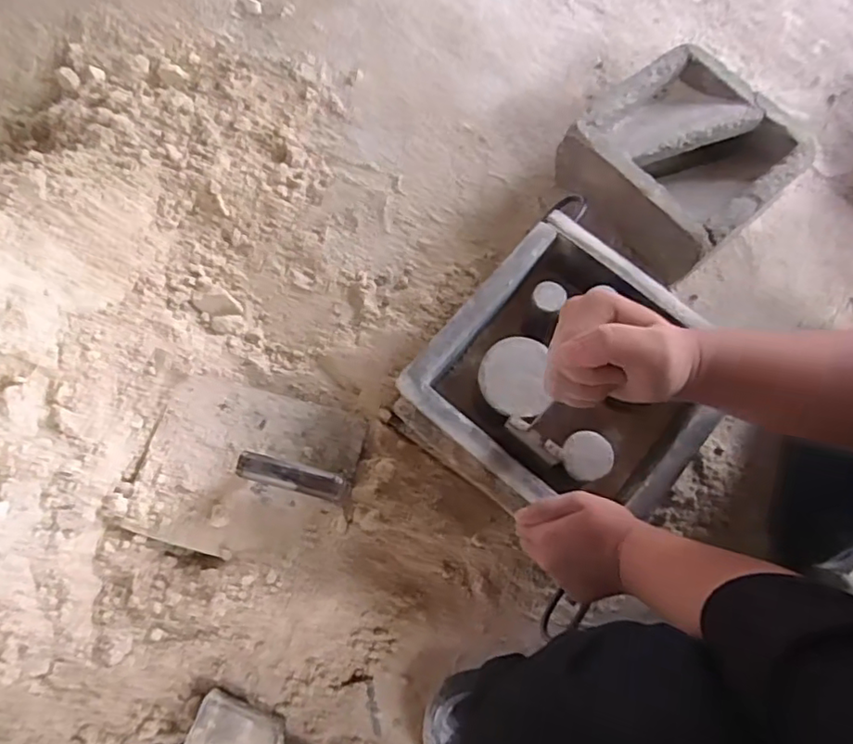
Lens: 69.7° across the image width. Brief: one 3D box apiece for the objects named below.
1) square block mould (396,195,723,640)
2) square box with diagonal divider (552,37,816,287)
[{"bbox_3d":[0.137,0.010,0.582,0.237,0.078,0.233,40,78,9],"label":"square block mould"},{"bbox_3d":[0.283,-0.234,0.694,0.195,0.099,0.198,-41,79,-11],"label":"square box with diagonal divider"}]

